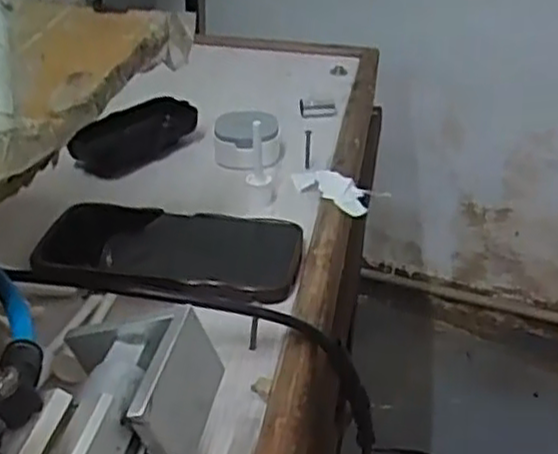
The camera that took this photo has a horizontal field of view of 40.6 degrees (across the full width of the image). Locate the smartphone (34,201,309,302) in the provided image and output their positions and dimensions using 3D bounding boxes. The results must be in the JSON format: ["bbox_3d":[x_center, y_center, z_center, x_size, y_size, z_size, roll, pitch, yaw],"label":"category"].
[{"bbox_3d":[-0.075,0.011,0.498,0.174,0.011,0.087,7,33,8],"label":"smartphone"}]

